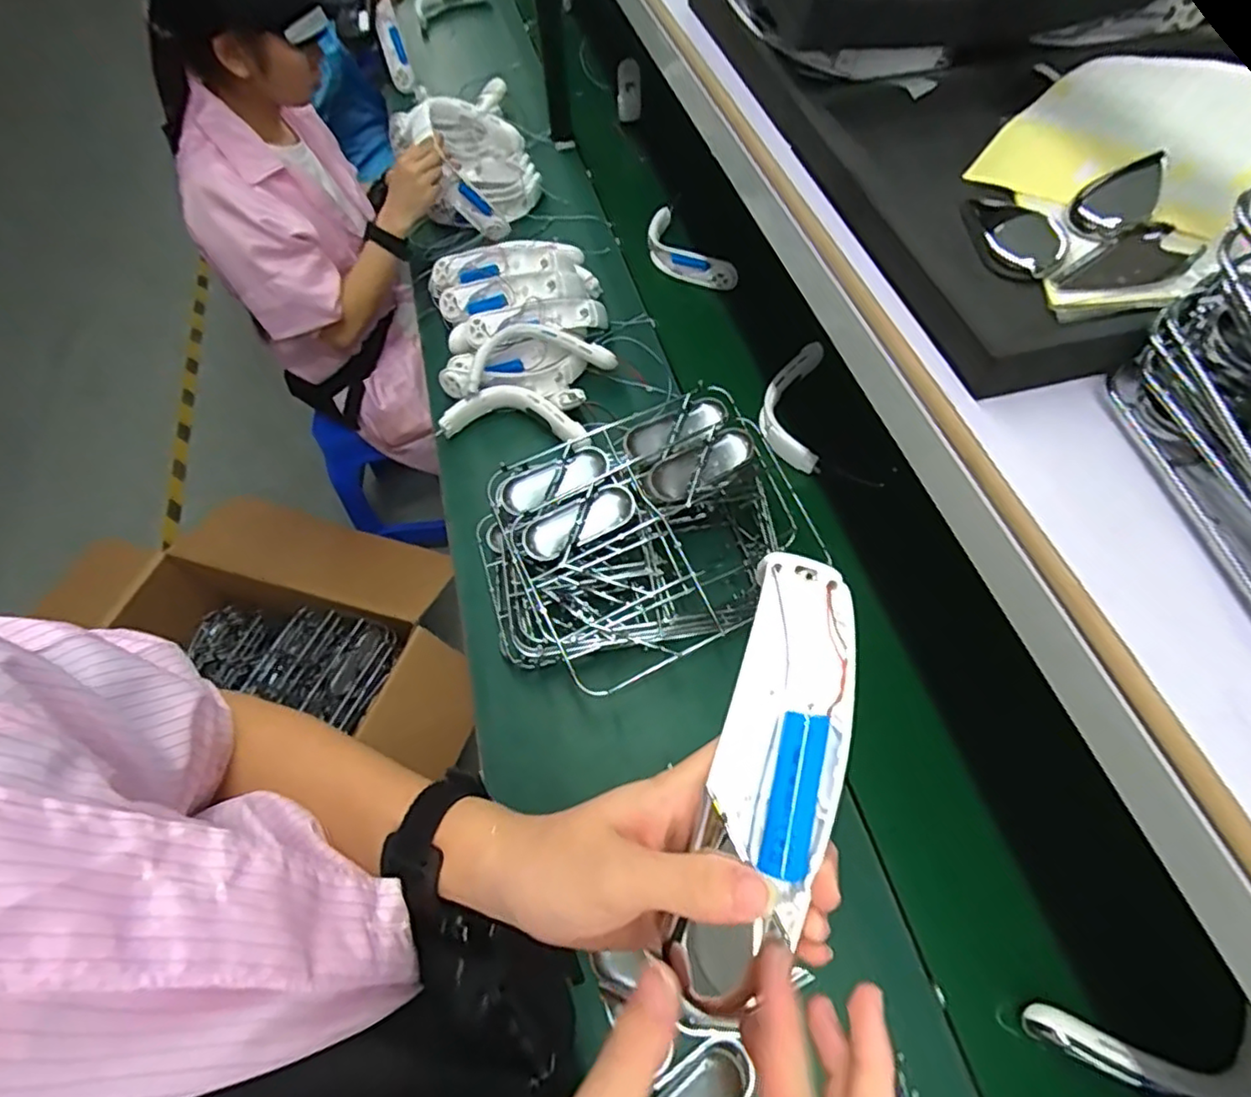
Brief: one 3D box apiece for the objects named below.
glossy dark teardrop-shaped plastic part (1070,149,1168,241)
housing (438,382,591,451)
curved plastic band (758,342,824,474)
[{"bbox_3d":[0.327,-0.234,0.422,0.044,0.009,0.079,21,71,29],"label":"glossy dark teardrop-shaped plastic part"},{"bbox_3d":[-0.158,-0.192,0.931,0.213,0.045,0.084,9,60,8],"label":"housing"},{"bbox_3d":[0.244,-0.212,0.935,0.086,0.045,0.204,7,60,7],"label":"curved plastic band"}]

